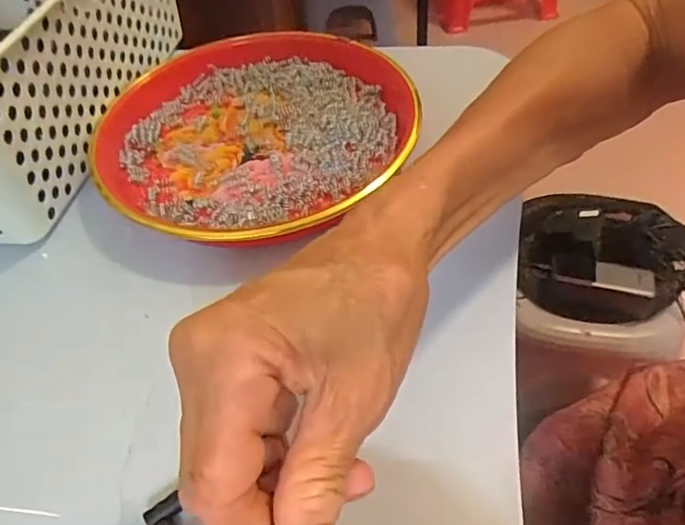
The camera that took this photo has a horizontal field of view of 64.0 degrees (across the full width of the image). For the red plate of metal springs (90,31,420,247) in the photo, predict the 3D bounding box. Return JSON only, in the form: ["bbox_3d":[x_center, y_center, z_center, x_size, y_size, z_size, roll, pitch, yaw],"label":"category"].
[{"bbox_3d":[-0.060,-0.096,0.383,0.212,0.034,0.216,-3,48,3],"label":"red plate of metal springs"}]

